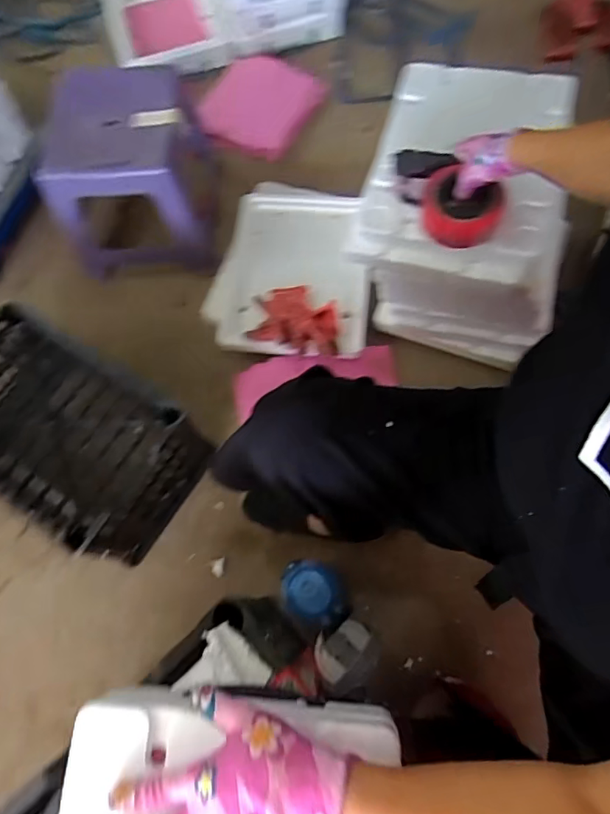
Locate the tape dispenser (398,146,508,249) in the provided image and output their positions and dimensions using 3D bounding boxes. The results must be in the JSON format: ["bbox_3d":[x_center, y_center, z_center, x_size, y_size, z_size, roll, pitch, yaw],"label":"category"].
[{"bbox_3d":[0.194,-0.294,0.713,0.079,0.064,0.159,-36,72,-10],"label":"tape dispenser"}]

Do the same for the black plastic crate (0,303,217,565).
[{"bbox_3d":[-0.370,0.049,0.823,0.375,0.191,0.246,31,74,13],"label":"black plastic crate"}]

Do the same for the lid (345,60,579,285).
[{"bbox_3d":[0.240,-0.368,0.768,0.268,0.067,0.349,14,72,13],"label":"lid"}]

